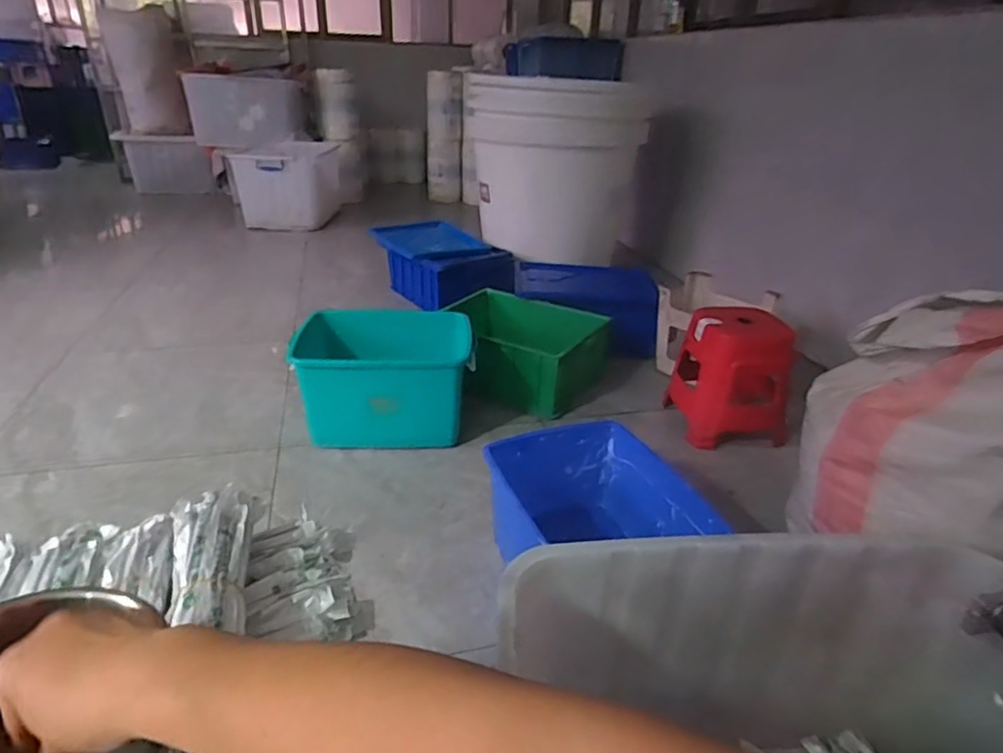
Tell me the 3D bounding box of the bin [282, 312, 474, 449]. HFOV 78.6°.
[{"bbox_3d":[-0.347,0.002,1.855,0.517,0.283,0.346,1,27,-3],"label":"bin"}]

